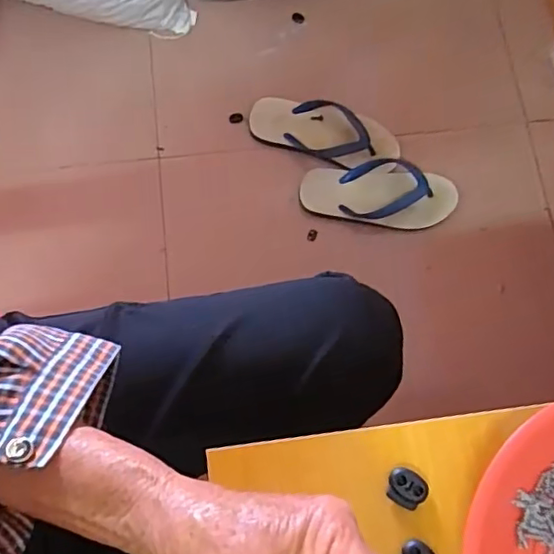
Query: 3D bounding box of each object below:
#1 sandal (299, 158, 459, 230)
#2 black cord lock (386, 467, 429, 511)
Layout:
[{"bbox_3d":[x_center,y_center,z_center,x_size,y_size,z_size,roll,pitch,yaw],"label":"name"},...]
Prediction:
[{"bbox_3d":[0.157,-0.129,0.889,0.239,0.041,0.099,7,75,1],"label":"sandal"},{"bbox_3d":[0.071,0.116,0.316,0.022,0.005,0.018,32,77,7],"label":"black cord lock"}]

